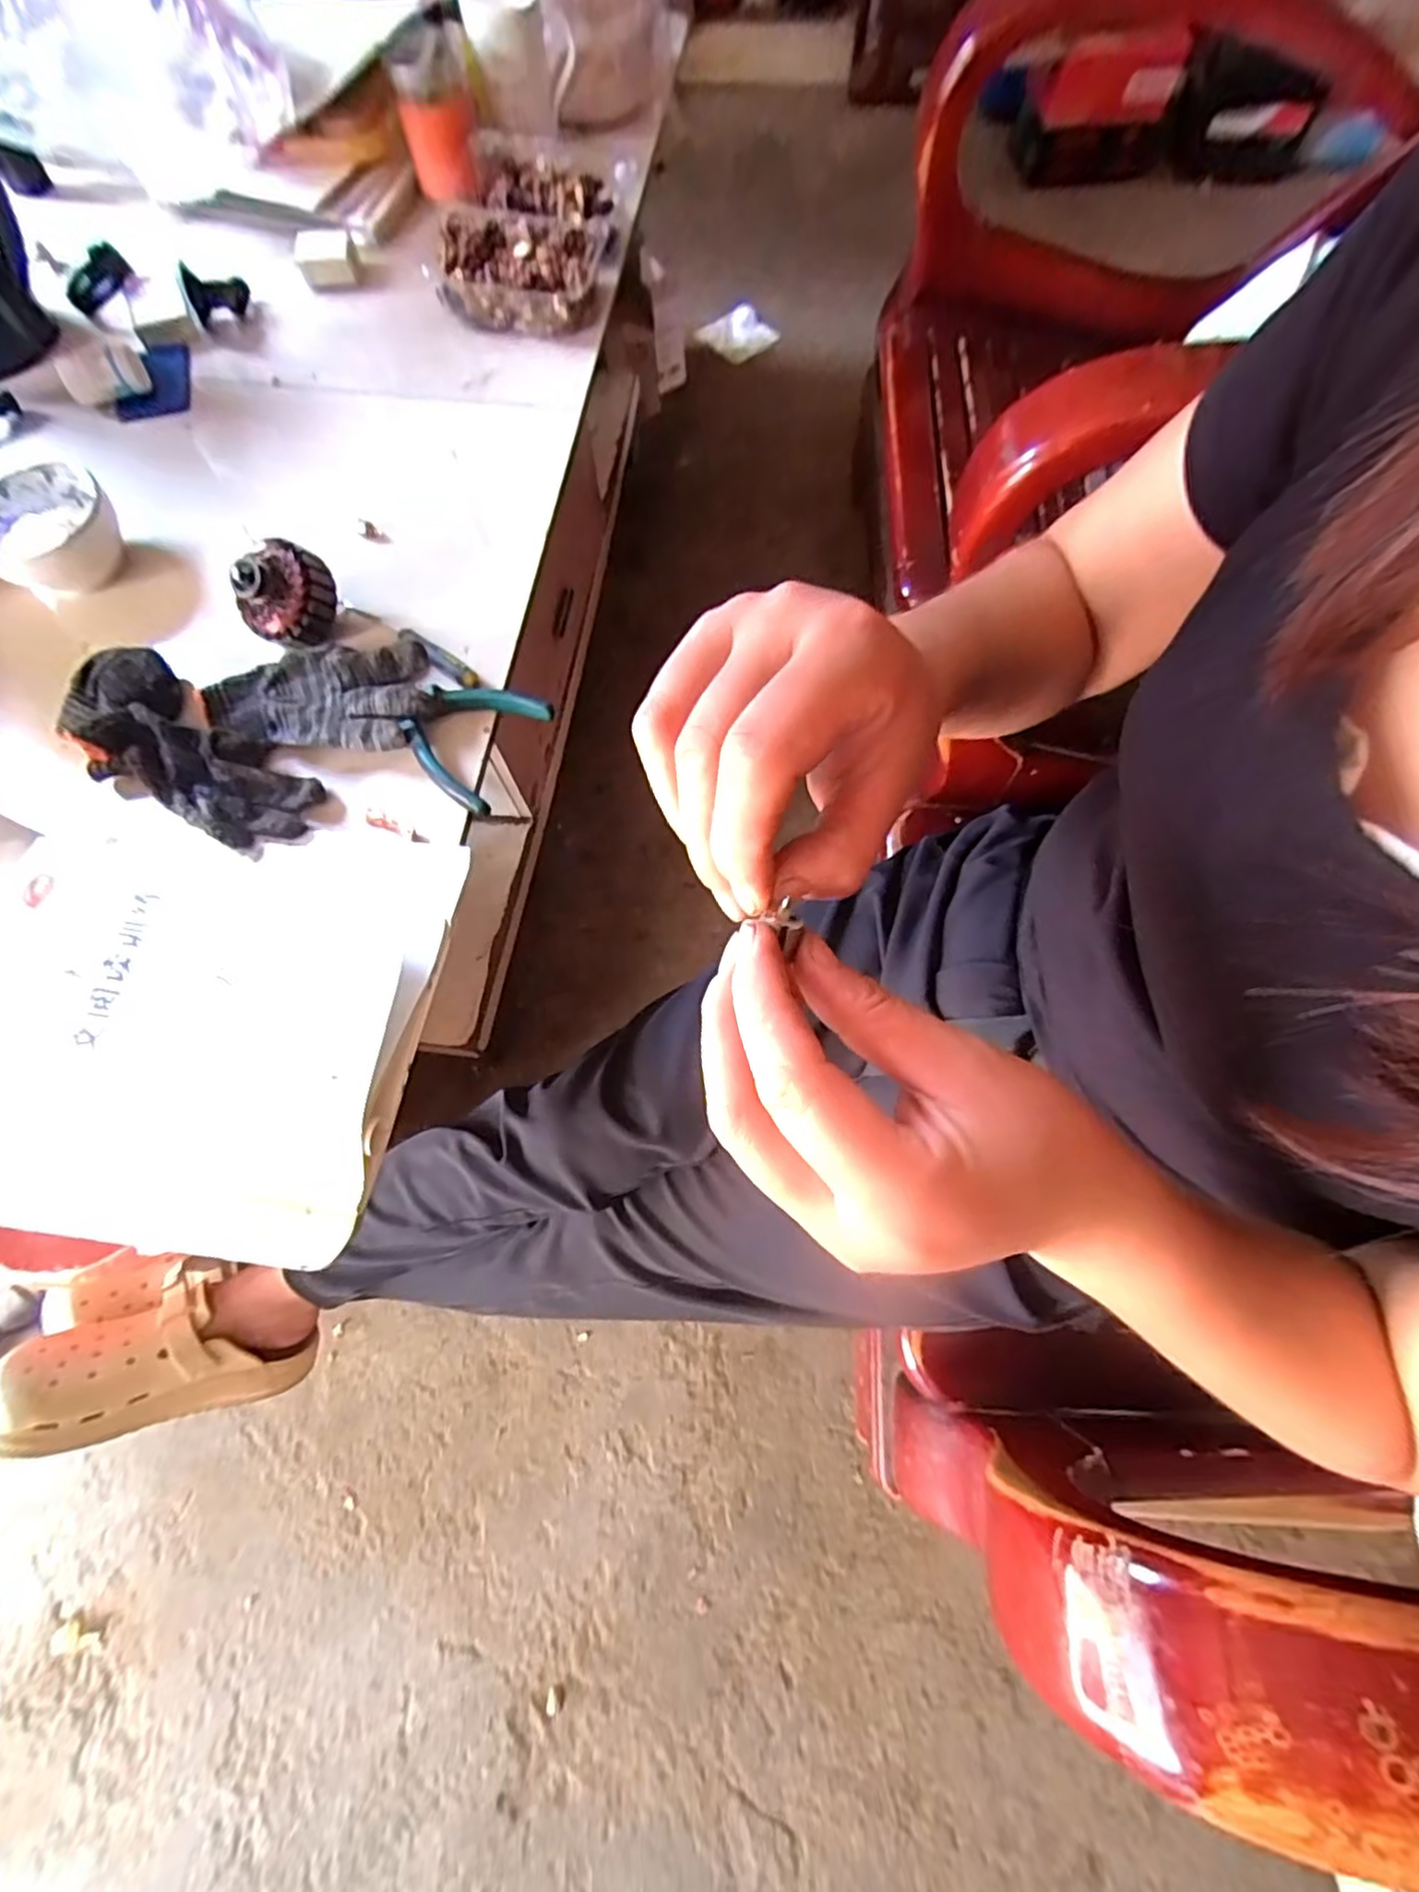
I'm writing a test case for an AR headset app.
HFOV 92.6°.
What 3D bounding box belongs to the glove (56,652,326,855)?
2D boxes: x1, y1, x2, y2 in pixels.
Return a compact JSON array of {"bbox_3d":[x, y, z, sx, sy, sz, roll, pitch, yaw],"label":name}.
[{"bbox_3d":[-0.407,-0.147,0.520,0.226,0.045,0.096,36,75,11],"label":"glove"}]

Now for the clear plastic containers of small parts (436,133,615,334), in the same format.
[{"bbox_3d":[-0.186,-0.746,0.712,0.161,0.090,0.239,9,71,3],"label":"clear plastic containers of small parts"}]

